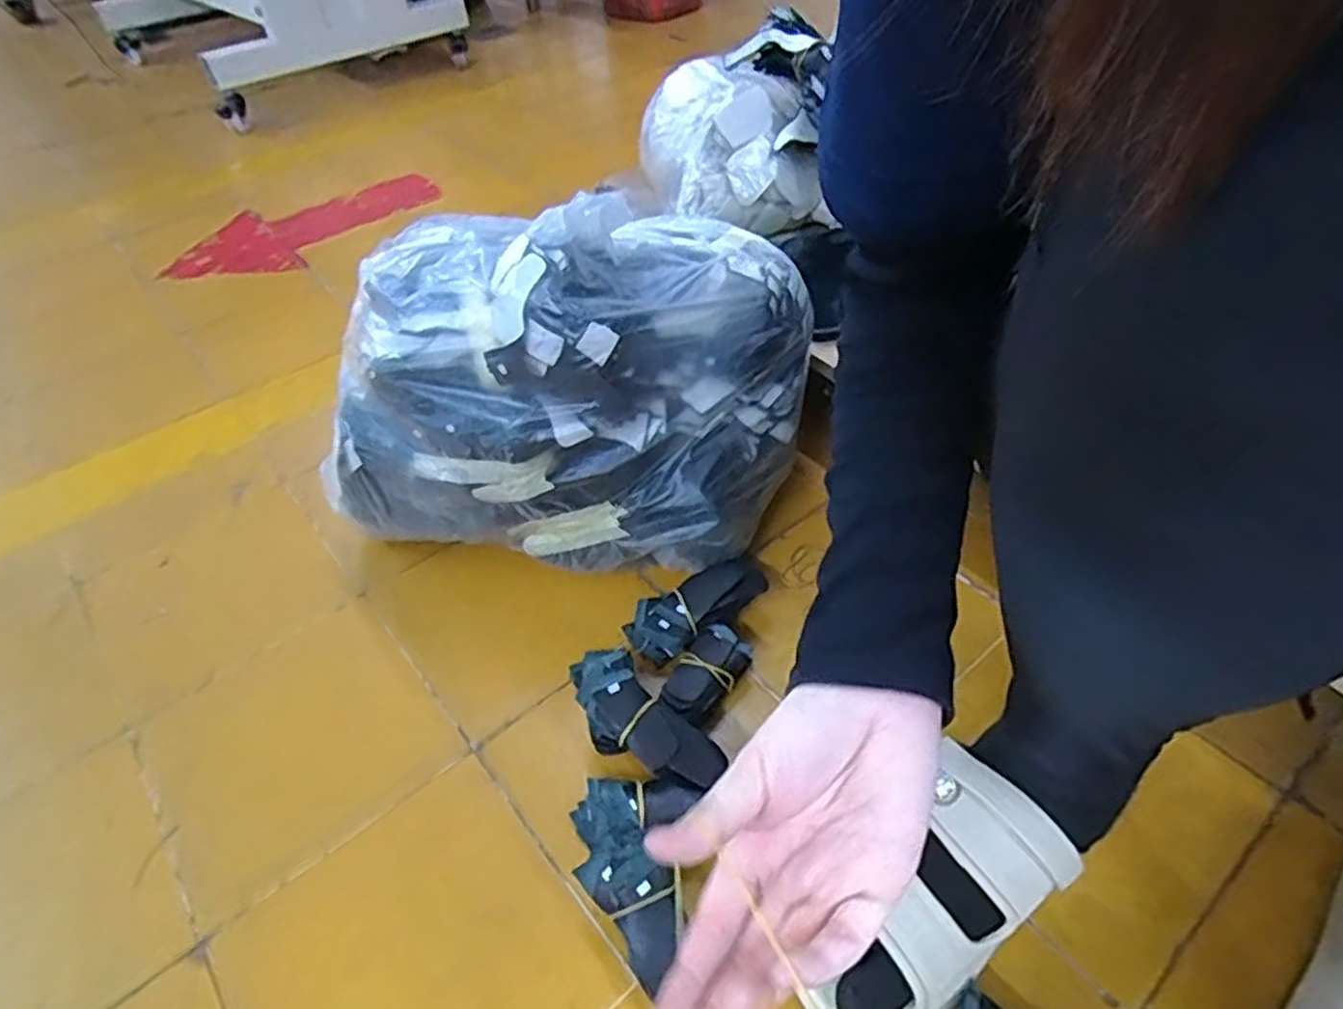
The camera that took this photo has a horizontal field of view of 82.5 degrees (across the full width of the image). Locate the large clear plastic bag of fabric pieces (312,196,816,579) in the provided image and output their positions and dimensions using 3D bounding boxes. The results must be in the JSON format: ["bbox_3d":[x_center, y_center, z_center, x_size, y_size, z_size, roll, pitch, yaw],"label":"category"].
[{"bbox_3d":[-0.084,-0.139,0.679,0.394,0.240,0.299,5,46,9],"label":"large clear plastic bag of fabric pieces"}]

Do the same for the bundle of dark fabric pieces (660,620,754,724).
[{"bbox_3d":[0.027,0.136,0.596,0.044,0.038,0.080,31,54,31],"label":"bundle of dark fabric pieces"}]

